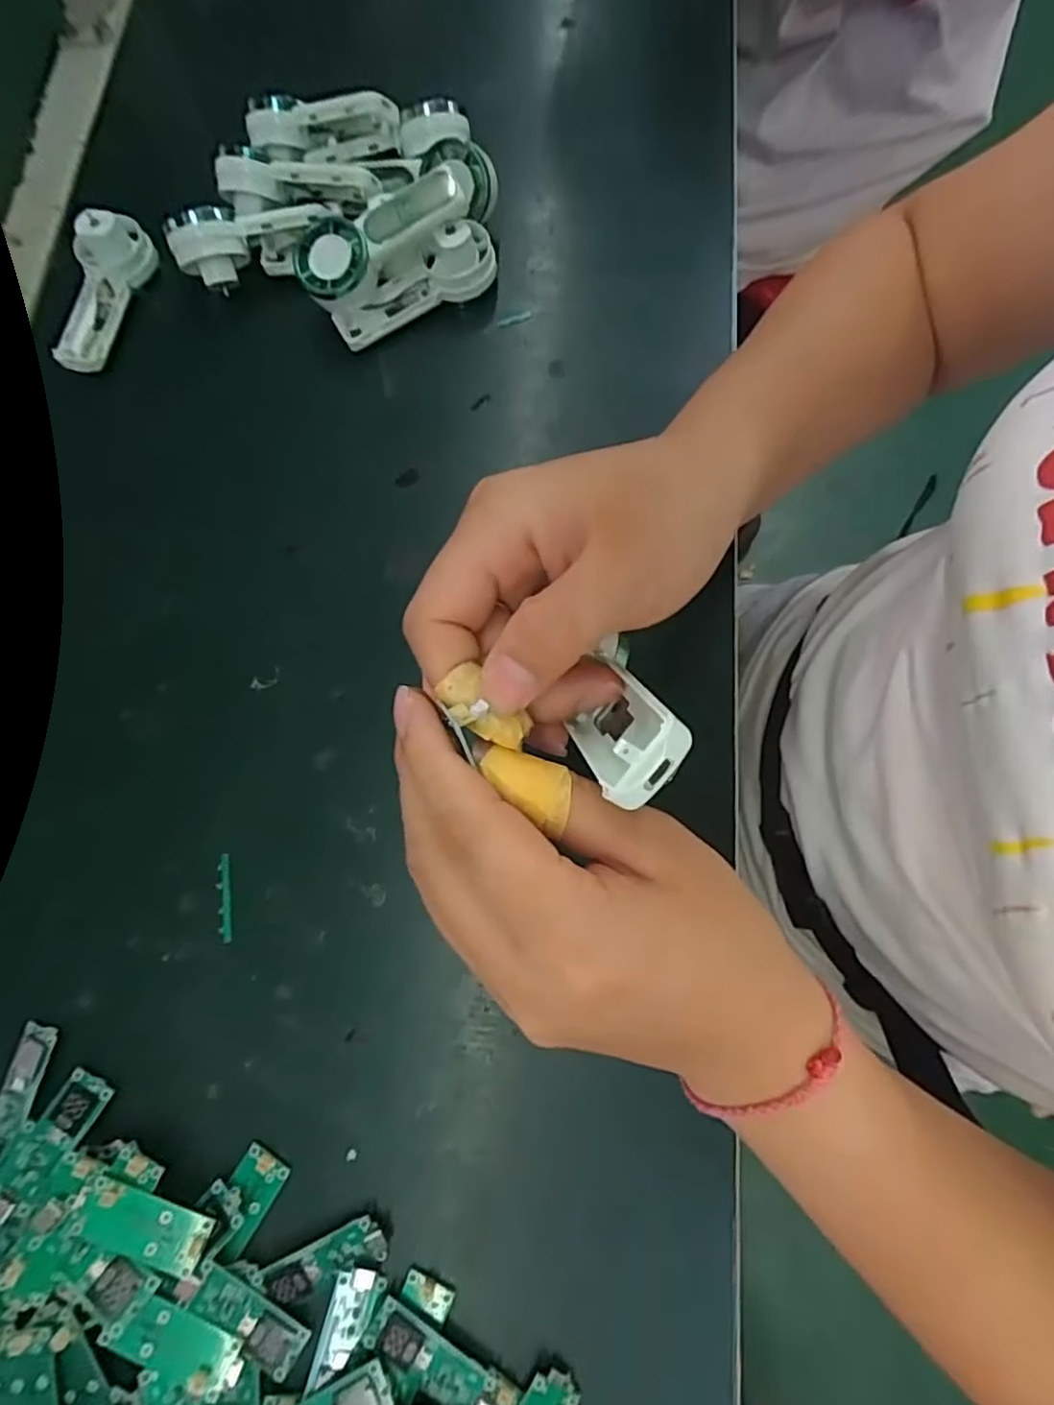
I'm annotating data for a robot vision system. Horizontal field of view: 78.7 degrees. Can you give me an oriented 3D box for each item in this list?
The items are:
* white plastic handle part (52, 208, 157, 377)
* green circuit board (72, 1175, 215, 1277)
[{"bbox_3d":[-0.235,-0.225,0.350,0.029,0.032,0.088,13,76,5],"label":"white plastic handle part"},{"bbox_3d":[-0.143,0.194,0.238,0.048,0.004,0.019,22,65,1],"label":"green circuit board"}]

